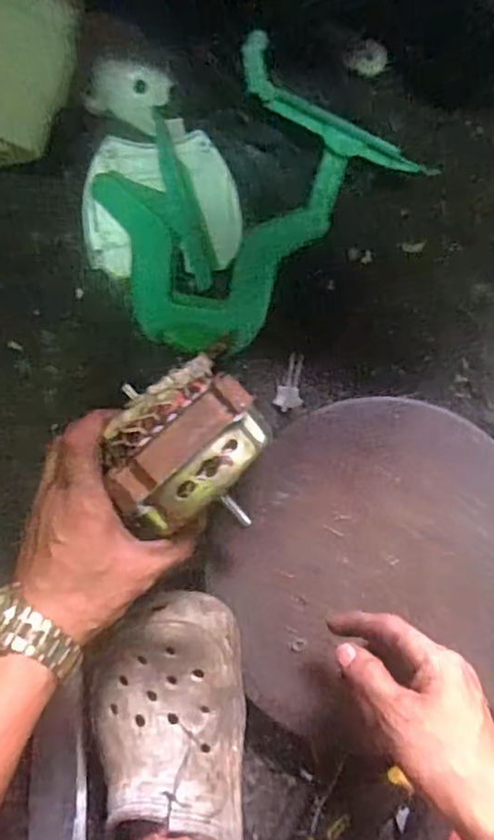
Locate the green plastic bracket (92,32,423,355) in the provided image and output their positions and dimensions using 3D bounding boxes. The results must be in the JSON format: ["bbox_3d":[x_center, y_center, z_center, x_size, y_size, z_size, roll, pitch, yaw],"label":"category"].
[{"bbox_3d":[-0.007,-0.144,0.467,0.198,0.111,0.144,-40,93,-3],"label":"green plastic bracket"}]

